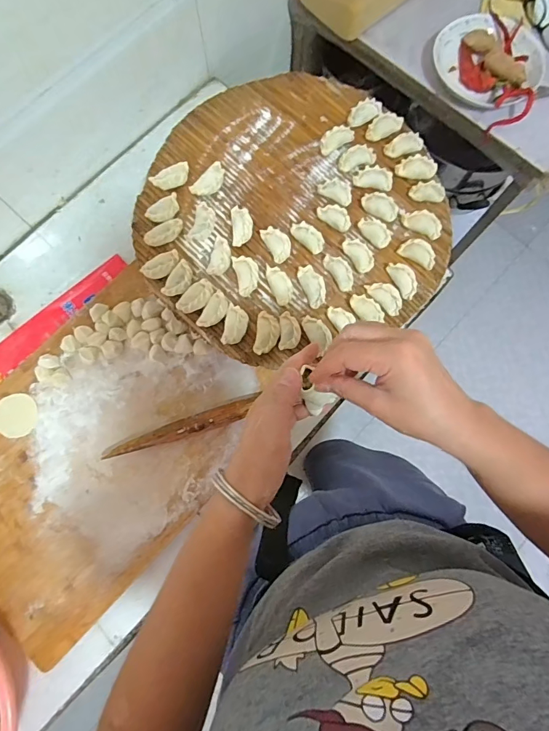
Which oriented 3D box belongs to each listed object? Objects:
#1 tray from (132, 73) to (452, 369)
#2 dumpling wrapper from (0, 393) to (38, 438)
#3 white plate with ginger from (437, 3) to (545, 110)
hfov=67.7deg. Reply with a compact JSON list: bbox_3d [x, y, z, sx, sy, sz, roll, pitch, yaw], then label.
[{"bbox_3d":[0.019,-0.239,0.606,0.433,0.029,0.427,0,78,0],"label":"tray"},{"bbox_3d":[-0.404,0.077,0.640,0.071,0.004,0.064,22,79,5],"label":"dumpling wrapper"},{"bbox_3d":[0.394,-0.563,0.736,0.188,0.049,0.182,0,78,0],"label":"white plate with ginger"}]

